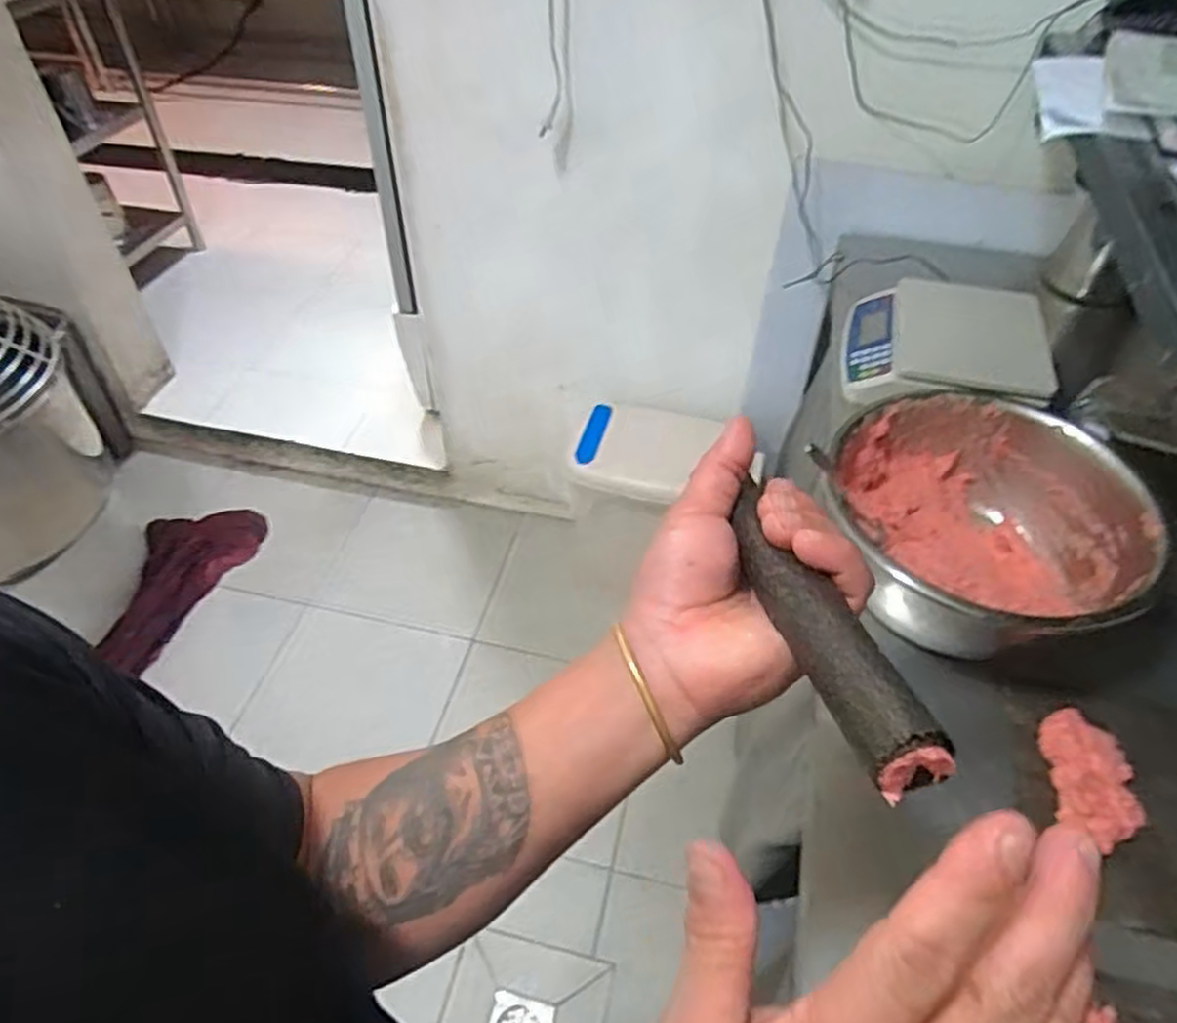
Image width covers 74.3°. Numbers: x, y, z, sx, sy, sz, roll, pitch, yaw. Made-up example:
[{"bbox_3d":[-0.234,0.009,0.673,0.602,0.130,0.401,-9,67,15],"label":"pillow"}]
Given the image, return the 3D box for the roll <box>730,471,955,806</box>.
[{"bbox_3d":[0.089,0.044,0.313,0.024,0.025,0.149,-10,37,-10],"label":"roll"}]

